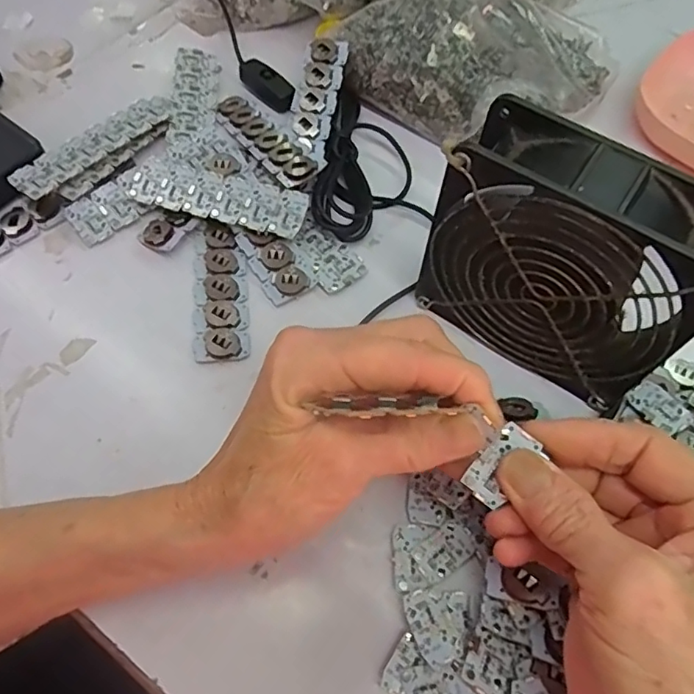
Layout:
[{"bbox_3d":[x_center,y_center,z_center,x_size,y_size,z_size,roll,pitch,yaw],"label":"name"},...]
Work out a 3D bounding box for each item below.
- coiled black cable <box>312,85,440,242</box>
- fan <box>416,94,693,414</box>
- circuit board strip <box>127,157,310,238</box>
[{"bbox_3d":[0.005,-0.121,0.359,0.074,0.019,0.117,-15,64,-8],"label":"coiled black cable"},{"bbox_3d":[0.100,-0.036,0.263,0.115,0.117,0.042,33,67,15],"label":"fan"},{"bbox_3d":[-0.077,-0.090,0.332,0.108,0.007,0.028,15,64,7],"label":"circuit board strip"}]

